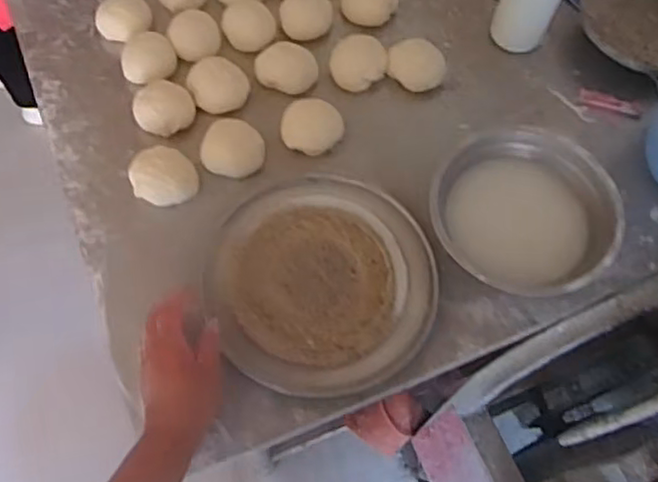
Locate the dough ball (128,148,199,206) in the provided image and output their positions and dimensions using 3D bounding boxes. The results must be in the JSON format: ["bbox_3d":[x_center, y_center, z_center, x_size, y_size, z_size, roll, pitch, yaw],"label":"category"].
[{"bbox_3d":[-0.181,-0.069,0.720,0.068,0.035,0.062,1,65,-2],"label":"dough ball"}]

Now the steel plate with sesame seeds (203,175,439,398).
[{"bbox_3d":[-0.007,0.039,0.675,0.226,0.015,0.230,1,65,-2],"label":"steel plate with sesame seeds"}]

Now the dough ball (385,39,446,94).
[{"bbox_3d":[0.109,-0.219,0.815,0.071,0.029,0.063,13,65,3],"label":"dough ball"}]

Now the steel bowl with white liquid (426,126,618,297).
[{"bbox_3d":[0.209,-0.031,0.708,0.193,0.059,0.174,33,68,12],"label":"steel bowl with white liquid"}]

